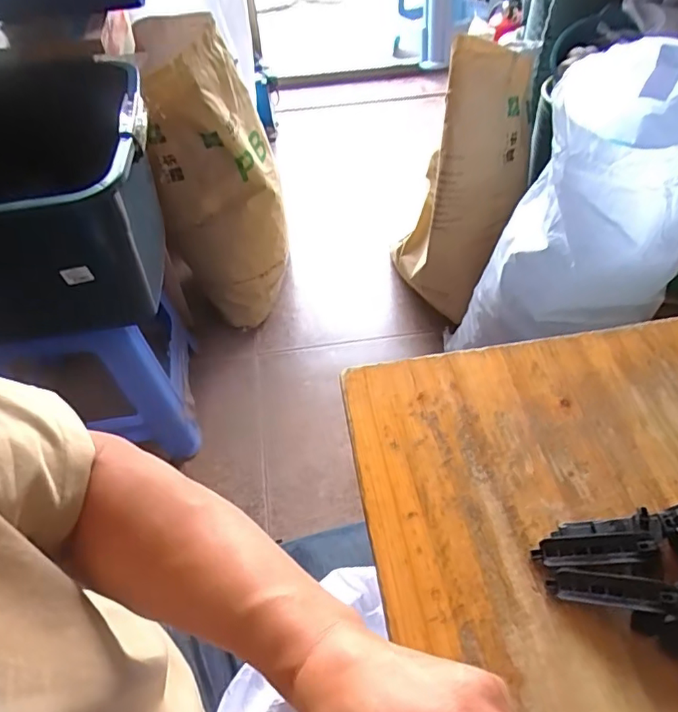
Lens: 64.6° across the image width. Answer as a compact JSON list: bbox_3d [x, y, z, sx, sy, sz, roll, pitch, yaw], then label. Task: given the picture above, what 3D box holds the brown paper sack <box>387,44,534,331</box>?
[{"bbox_3d":[0.274,-0.372,1.216,0.266,0.583,0.176,11,54,11],"label":"brown paper sack"}]

